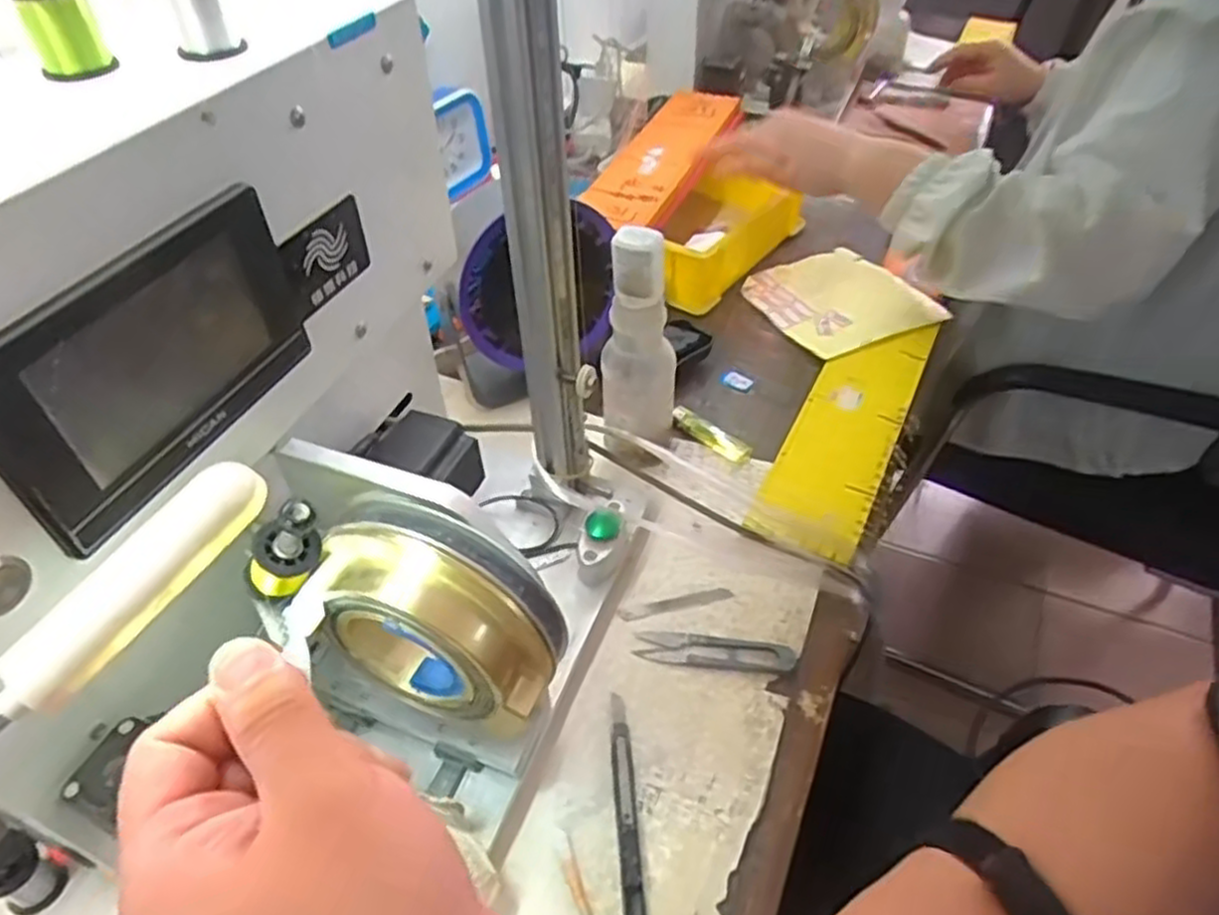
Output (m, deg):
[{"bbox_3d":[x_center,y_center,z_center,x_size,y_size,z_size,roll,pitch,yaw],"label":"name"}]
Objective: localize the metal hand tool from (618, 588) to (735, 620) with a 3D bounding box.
[{"bbox_3d":[0.046,0.101,0.523,0.080,0.004,0.012,-8,46,-8],"label":"metal hand tool"}]

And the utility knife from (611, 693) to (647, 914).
[{"bbox_3d":[0.010,0.201,0.424,0.012,0.009,0.142,-3,46,-3],"label":"utility knife"}]

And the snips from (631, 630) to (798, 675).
[{"bbox_3d":[0.069,0.125,0.493,0.102,0.005,0.022,6,46,6],"label":"snips"}]

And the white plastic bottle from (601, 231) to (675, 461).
[{"bbox_3d":[0.021,-0.069,0.550,0.053,0.190,0.056,4,46,4],"label":"white plastic bottle"}]

